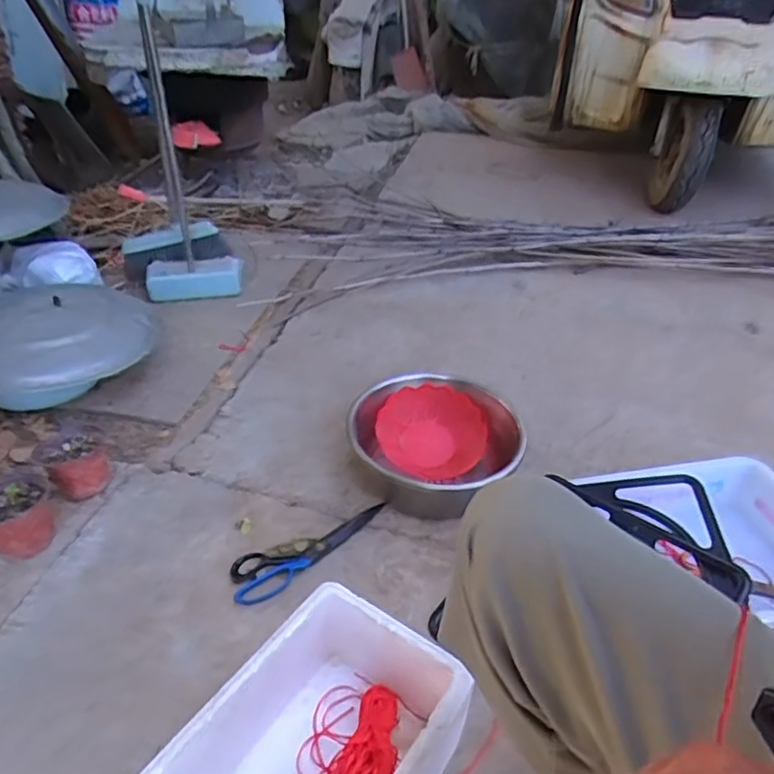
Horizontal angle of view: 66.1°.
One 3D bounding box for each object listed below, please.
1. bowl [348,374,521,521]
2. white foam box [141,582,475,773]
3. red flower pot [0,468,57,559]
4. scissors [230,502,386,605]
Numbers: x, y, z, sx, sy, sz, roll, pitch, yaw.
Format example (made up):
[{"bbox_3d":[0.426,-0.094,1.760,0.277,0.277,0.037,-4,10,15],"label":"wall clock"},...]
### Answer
[{"bbox_3d":[0.090,0.121,1.108,0.300,0.134,0.301,2,36,-2],"label":"bowl"},{"bbox_3d":[-0.089,0.416,0.645,0.247,0.161,0.331,23,40,25],"label":"white foam box"},{"bbox_3d":[-0.612,0.218,0.985,0.120,0.105,0.121,2,36,-2],"label":"red flower pot"},{"bbox_3d":[-0.120,0.266,0.982,0.284,0.014,0.081,-20,42,-30],"label":"scissors"}]

